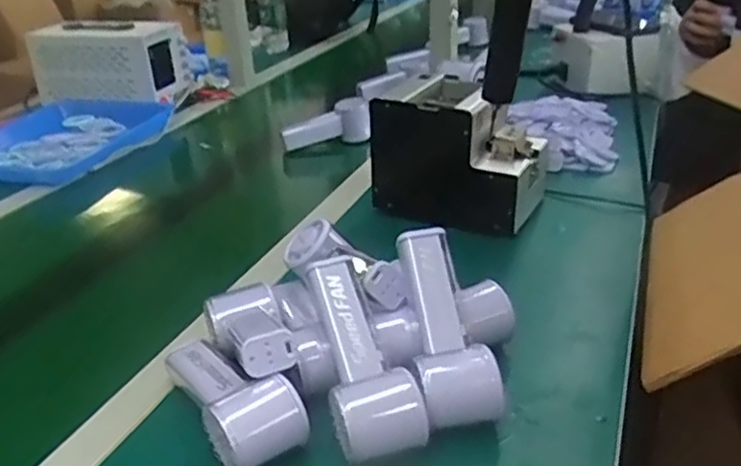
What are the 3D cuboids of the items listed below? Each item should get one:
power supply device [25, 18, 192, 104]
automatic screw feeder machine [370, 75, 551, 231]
[{"bbox_3d":[-0.494,-0.329,1.290,0.273,0.128,0.122,7,28,19],"label":"power supply device"},{"bbox_3d":[0.109,-0.103,0.815,0.187,0.132,0.122,11,30,27],"label":"automatic screw feeder machine"}]

